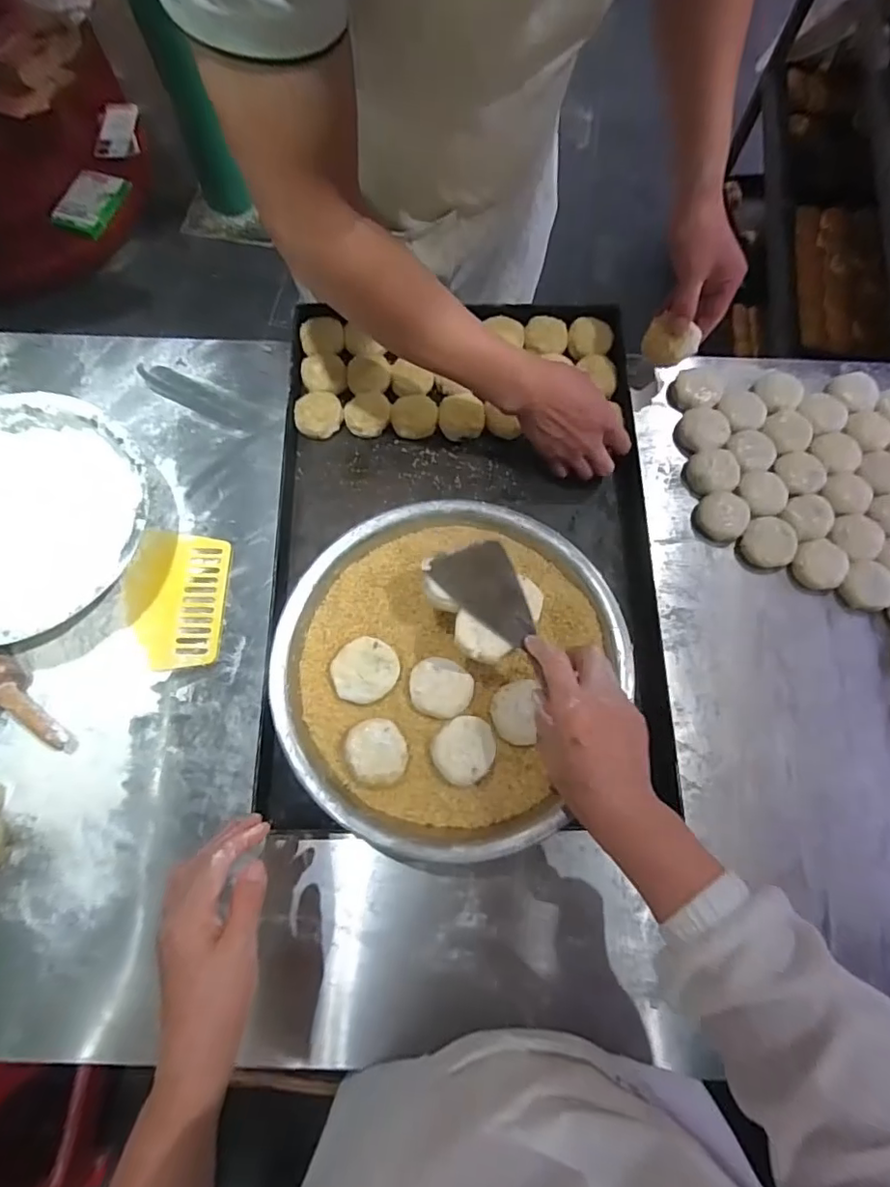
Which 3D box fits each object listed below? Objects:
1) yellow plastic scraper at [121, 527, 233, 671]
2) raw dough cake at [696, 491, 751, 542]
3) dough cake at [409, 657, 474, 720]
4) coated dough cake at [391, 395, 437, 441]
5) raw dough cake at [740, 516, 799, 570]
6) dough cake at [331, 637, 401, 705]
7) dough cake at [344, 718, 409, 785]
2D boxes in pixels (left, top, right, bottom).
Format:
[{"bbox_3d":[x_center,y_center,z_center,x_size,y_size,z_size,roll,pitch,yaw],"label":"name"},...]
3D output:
[{"bbox_3d":[-0.304,0.005,0.647,0.109,0.009,0.156,2,73,-1],"label":"yellow plastic scraper"},{"bbox_3d":[0.333,-0.092,0.684,0.058,0.014,0.058,0,73,0],"label":"raw dough cake"},{"bbox_3d":[-0.004,0.087,0.534,0.058,0.012,0.053,0,73,0],"label":"dough cake"},{"bbox_3d":[-0.037,-0.217,0.708,0.057,0.025,0.051,-18,73,-6],"label":"coated dough cake"},{"bbox_3d":[0.383,-0.060,0.674,0.058,0.016,0.057,0,73,0],"label":"raw dough cake"},{"bbox_3d":[-0.075,0.073,0.544,0.061,0.014,0.058,0,73,0],"label":"dough cake"},{"bbox_3d":[-0.061,0.143,0.518,0.056,0.009,0.057,10,80,-16],"label":"dough cake"}]

